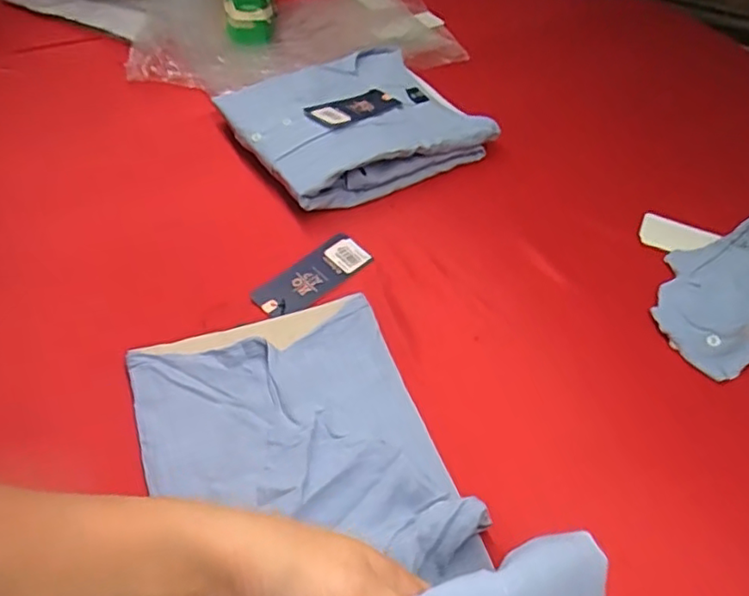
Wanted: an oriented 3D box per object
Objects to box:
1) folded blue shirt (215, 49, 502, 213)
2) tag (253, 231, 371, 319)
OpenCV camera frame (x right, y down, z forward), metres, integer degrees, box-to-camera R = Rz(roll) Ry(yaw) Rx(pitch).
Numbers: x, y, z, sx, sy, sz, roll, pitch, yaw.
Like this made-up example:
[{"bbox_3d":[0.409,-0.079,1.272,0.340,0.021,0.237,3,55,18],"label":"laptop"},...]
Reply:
[{"bbox_3d":[-0.025,-0.215,0.717,0.270,0.045,0.231,-20,53,-25],"label":"folded blue shirt"},{"bbox_3d":[-0.059,-0.020,0.581,0.044,0.008,0.119,41,57,21],"label":"tag"}]

